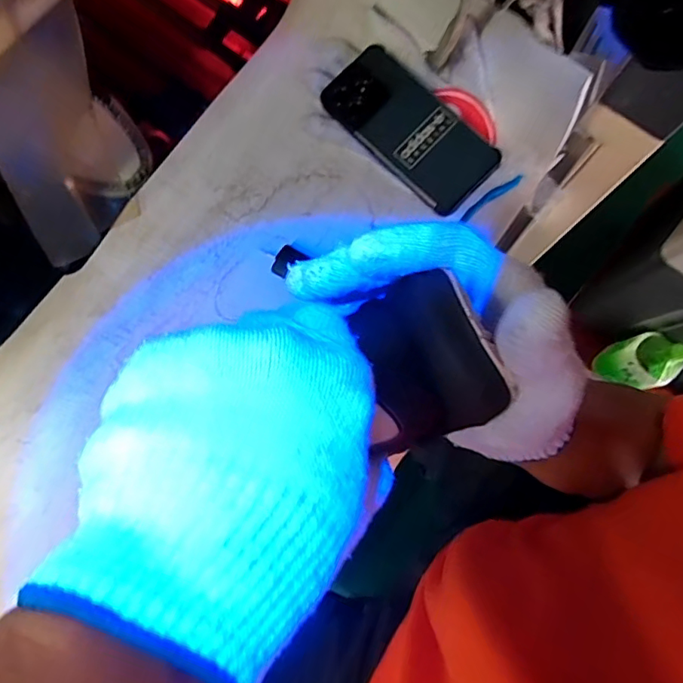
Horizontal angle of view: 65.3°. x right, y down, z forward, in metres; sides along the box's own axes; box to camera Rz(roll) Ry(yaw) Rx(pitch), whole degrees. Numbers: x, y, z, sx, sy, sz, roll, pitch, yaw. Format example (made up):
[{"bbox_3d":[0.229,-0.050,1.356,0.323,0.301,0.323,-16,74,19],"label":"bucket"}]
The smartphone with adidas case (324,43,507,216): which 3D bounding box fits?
[{"bbox_3d":[0.063,-0.195,0.486,0.078,0.019,0.160,-44,83,-8],"label":"smartphone with adidas case"}]

